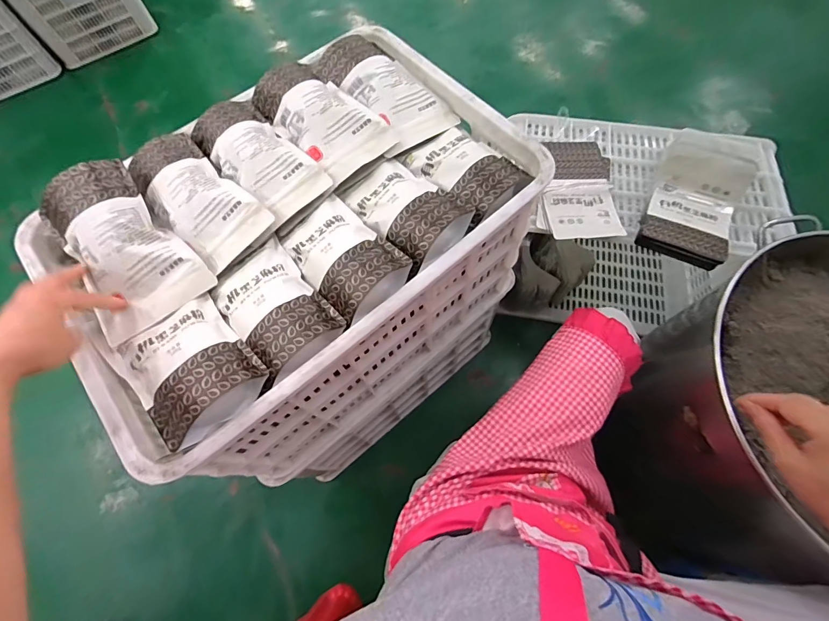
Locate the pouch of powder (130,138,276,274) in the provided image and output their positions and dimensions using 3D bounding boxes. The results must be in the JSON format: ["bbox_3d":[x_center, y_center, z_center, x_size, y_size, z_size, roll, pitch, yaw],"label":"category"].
[{"bbox_3d":[-0.288,-0.145,0.518,0.213,0.037,0.110,41,74,19],"label":"pouch of powder"}]

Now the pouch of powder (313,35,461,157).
[{"bbox_3d":[-0.045,-0.333,0.597,0.128,0.043,0.223,-35,69,-12],"label":"pouch of powder"}]

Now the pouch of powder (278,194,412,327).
[{"bbox_3d":[-0.092,-0.073,0.486,0.101,0.044,0.161,-41,70,-14],"label":"pouch of powder"}]

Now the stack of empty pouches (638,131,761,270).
[{"bbox_3d":[0.509,-0.210,0.713,0.155,0.082,0.264,27,70,14],"label":"stack of empty pouches"}]

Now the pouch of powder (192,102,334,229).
[{"bbox_3d":[-0.216,-0.210,0.541,0.100,0.033,0.216,-41,70,-14],"label":"pouch of powder"}]

